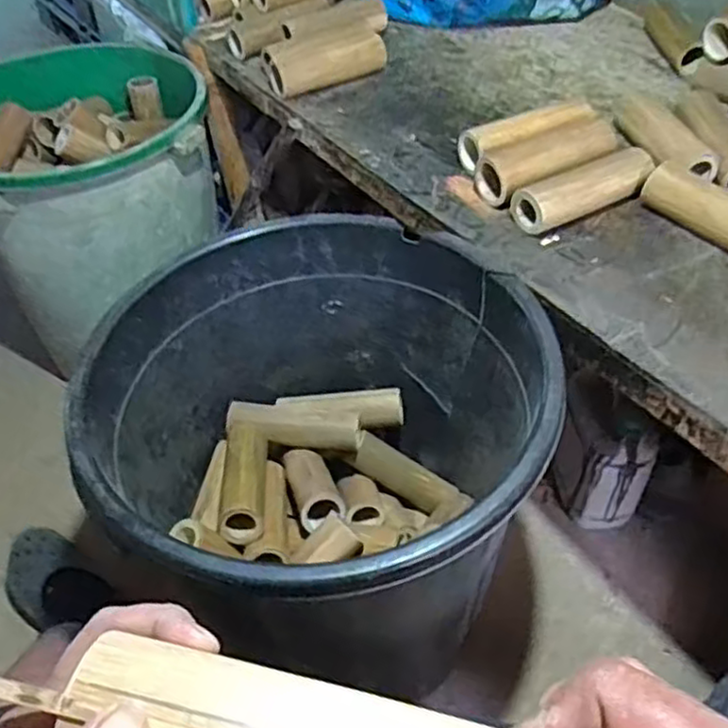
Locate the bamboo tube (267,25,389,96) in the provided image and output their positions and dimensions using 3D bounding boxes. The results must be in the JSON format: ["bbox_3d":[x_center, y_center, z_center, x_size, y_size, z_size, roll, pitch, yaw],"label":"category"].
[{"bbox_3d":[-0.053,-0.468,1.102,0.182,0.059,0.067,-25,50,-21],"label":"bamboo tube"}]

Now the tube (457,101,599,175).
[{"bbox_3d":[0.216,-0.295,0.928,0.183,0.061,0.072,-19,48,-16],"label":"tube"}]

